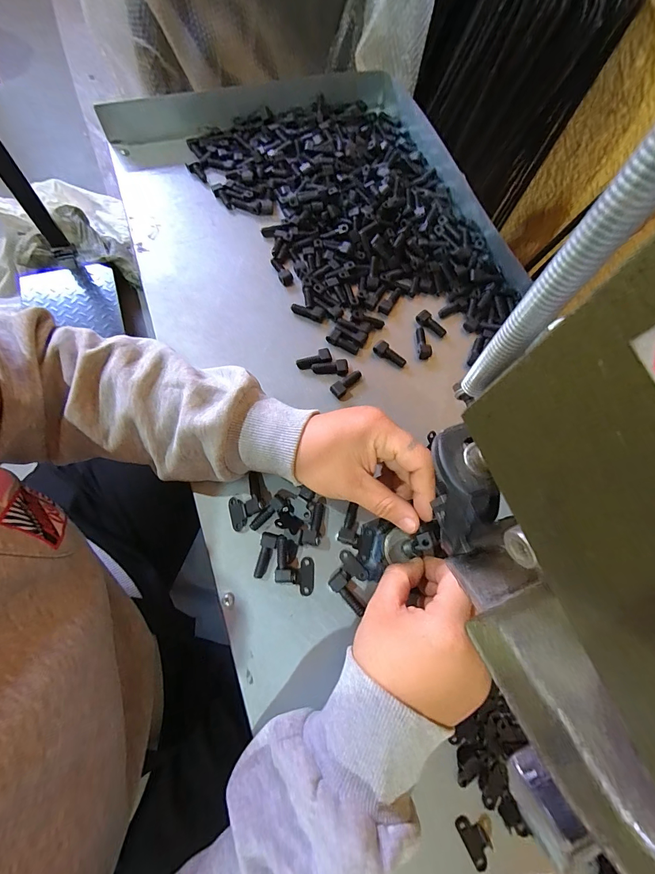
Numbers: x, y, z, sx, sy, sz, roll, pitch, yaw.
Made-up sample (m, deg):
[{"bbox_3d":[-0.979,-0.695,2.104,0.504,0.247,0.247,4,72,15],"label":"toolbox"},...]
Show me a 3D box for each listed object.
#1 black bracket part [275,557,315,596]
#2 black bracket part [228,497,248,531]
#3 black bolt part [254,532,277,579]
[{"bbox_3d":[-0.026,0.113,0.289,0.030,0.010,0.028,-1,71,-1],"label":"black bracket part"},{"bbox_3d":[-0.077,0.065,0.306,0.014,0.005,0.028,-18,72,-6],"label":"black bracket part"},{"bbox_3d":[-0.052,0.097,0.294,0.013,0.007,0.036,14,72,4],"label":"black bolt part"}]

